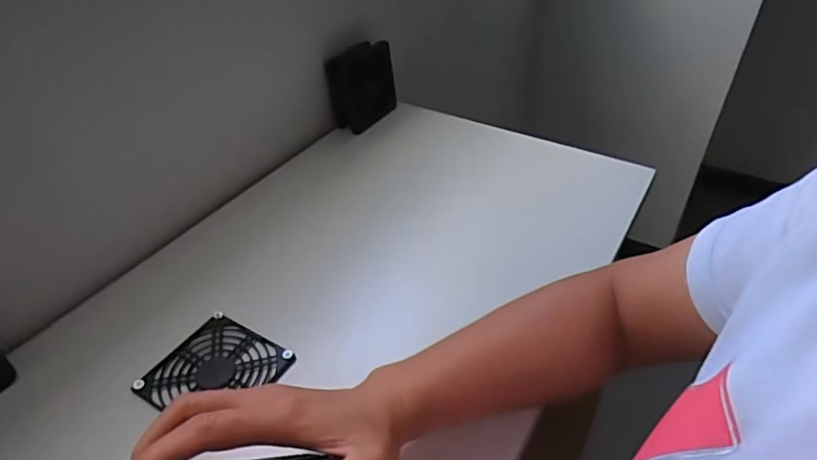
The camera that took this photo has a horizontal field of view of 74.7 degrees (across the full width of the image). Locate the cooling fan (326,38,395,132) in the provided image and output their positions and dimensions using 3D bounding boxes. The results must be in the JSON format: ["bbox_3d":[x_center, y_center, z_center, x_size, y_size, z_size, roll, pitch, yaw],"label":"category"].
[{"bbox_3d":[-0.061,-0.190,0.714,0.030,0.101,0.104,27,47,30],"label":"cooling fan"}]

